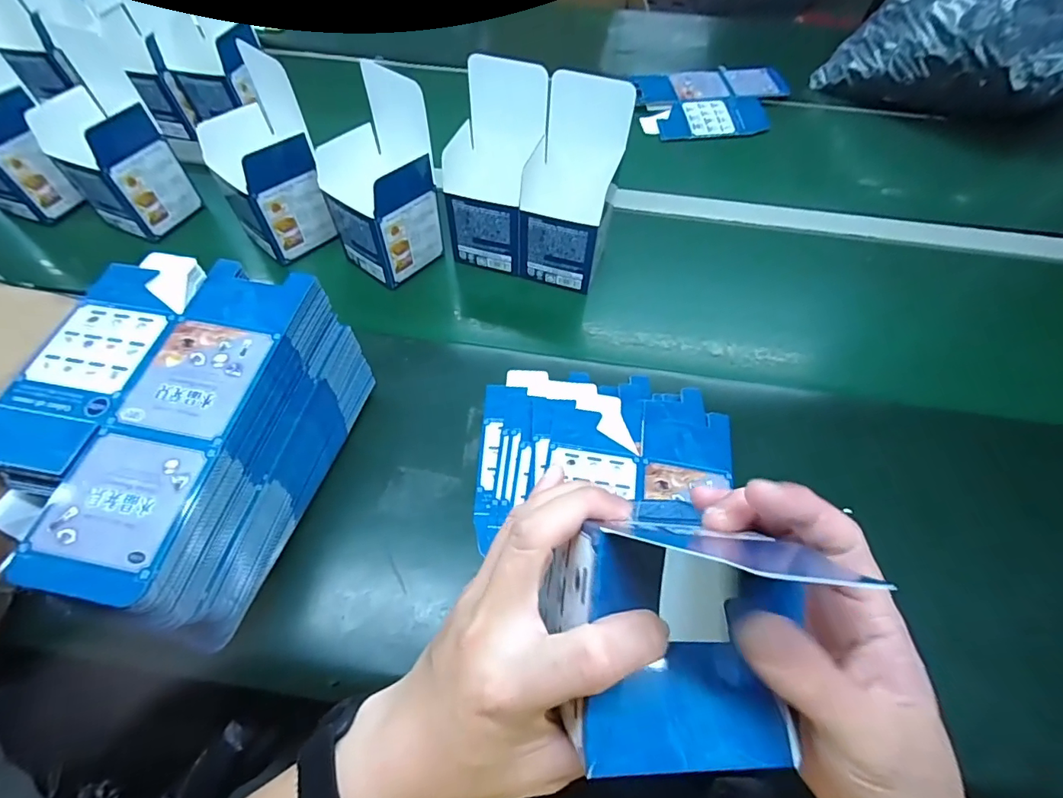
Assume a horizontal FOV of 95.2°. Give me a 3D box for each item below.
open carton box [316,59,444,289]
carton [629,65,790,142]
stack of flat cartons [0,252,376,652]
[{"bbox_3d":[-0.161,-0.224,0.500,0.103,0.173,0.096,36,65,18],"label":"open carton box"},{"bbox_3d":[0.279,-0.460,0.748,0.228,0.028,0.160,-4,60,-4],"label":"carton"},{"bbox_3d":[-0.261,0.026,0.373,0.175,0.127,0.240,13,60,6],"label":"stack of flat cartons"}]

